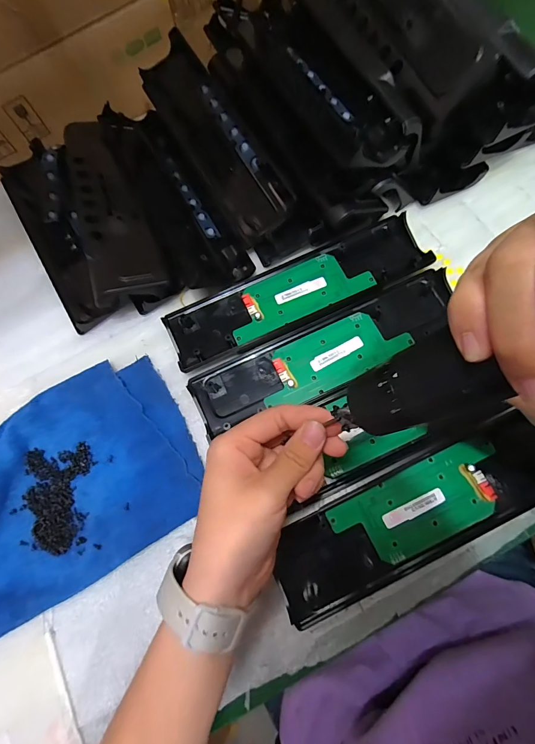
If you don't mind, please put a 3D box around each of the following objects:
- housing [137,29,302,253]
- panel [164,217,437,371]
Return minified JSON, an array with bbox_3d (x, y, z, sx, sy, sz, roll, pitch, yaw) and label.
[{"bbox_3d":[-0.054,-0.242,0.368,0.063,0.057,0.239,-30,72,-3],"label":"housing"},{"bbox_3d":[0.026,-0.077,0.341,0.243,0.026,0.069,-24,71,-2],"label":"panel"}]

